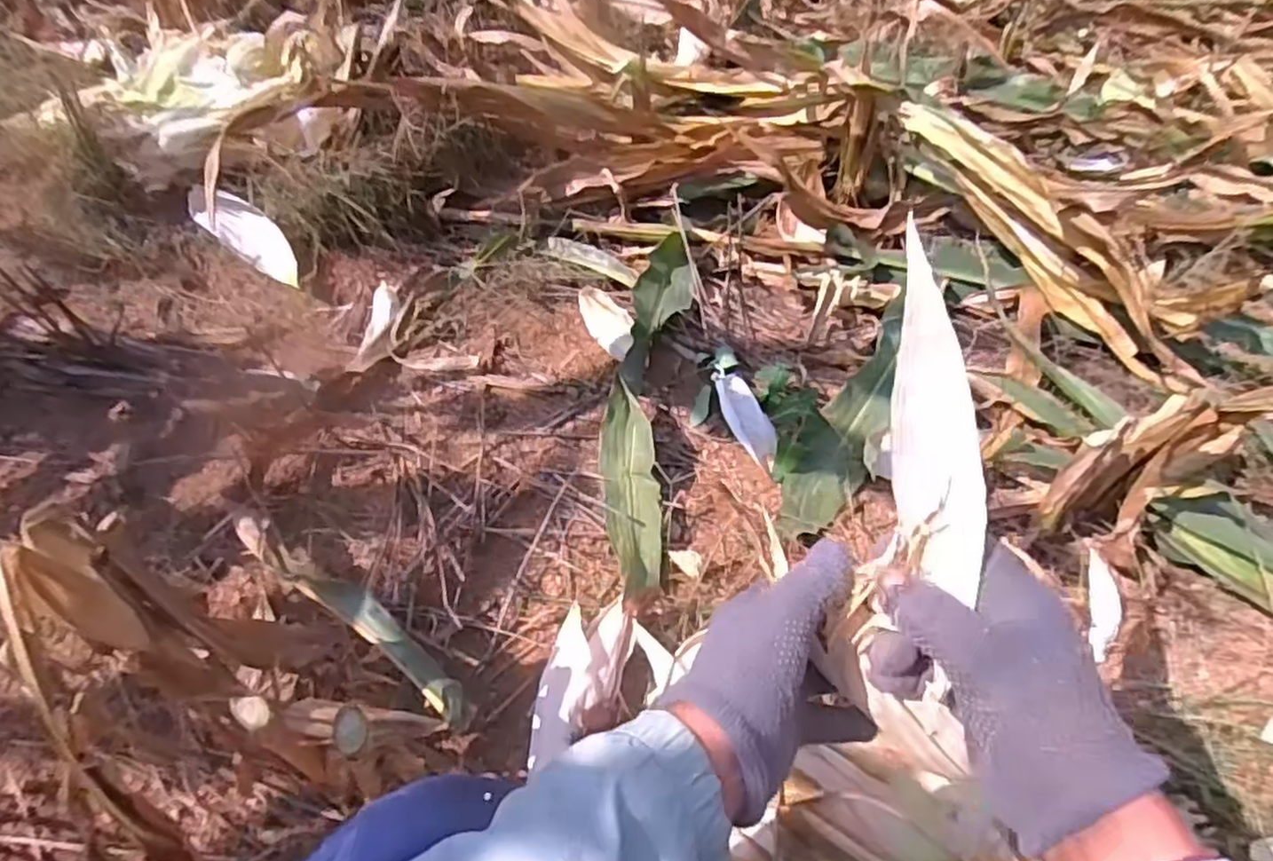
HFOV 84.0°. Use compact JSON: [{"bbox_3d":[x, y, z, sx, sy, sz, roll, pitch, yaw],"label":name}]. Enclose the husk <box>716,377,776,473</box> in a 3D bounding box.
[{"bbox_3d":[0.157,-0.015,0.990,0.056,0.034,0.142,-21,57,-18],"label":"husk"}]

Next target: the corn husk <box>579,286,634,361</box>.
[{"bbox_3d":[-0.050,-0.168,1.091,0.051,0.060,0.164,-21,53,-19],"label":"corn husk"}]

